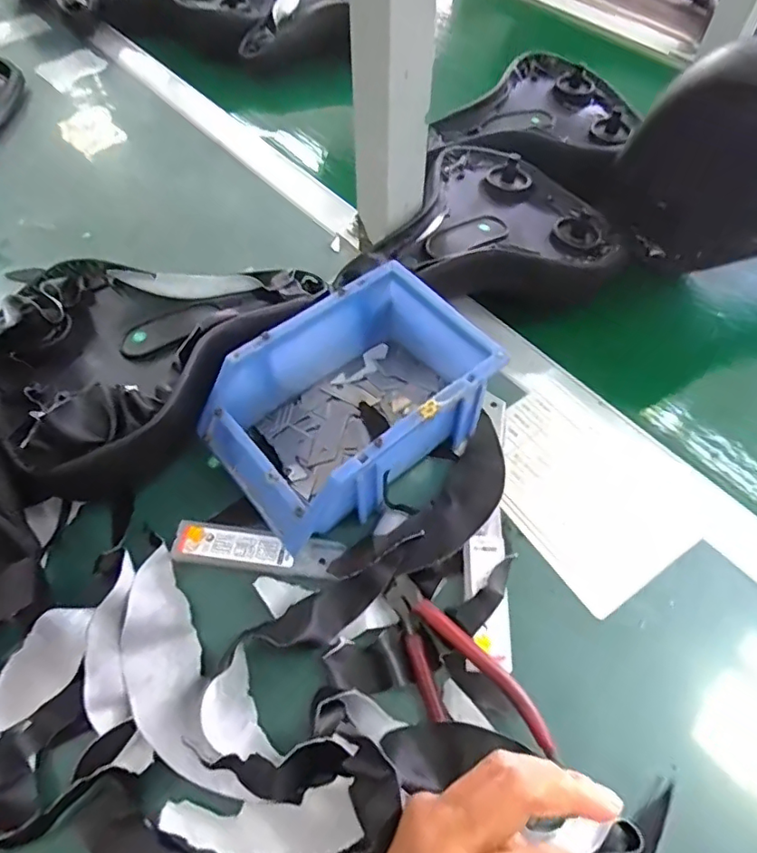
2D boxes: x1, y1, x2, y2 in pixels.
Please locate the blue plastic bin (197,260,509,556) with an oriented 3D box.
[{"bbox_3d":[-0.019,-0.015,0.380,0.178,0.071,0.118,-35,63,-20],"label":"blue plastic bin"}]

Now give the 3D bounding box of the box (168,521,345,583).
[{"bbox_3d":[-0.077,0.078,0.359,0.106,0.008,0.027,6,57,5],"label":"box"}]

